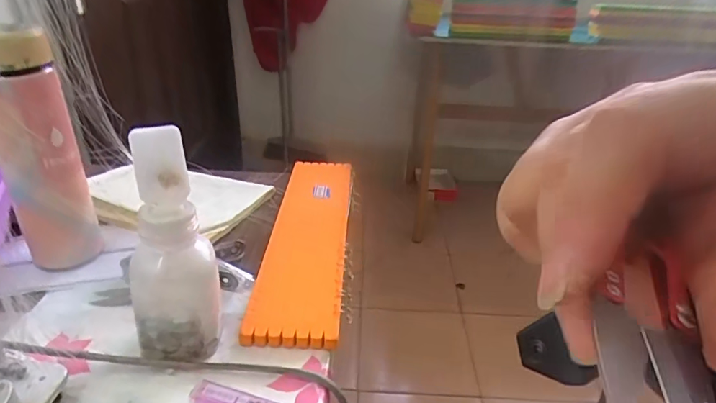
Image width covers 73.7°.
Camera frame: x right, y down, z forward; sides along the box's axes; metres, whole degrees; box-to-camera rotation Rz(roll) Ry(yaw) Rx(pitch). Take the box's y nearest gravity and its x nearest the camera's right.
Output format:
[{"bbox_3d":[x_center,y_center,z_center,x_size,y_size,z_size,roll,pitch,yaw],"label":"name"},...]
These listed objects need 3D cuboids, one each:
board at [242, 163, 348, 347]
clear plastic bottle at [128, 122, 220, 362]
[{"bbox_3d":[-0.054,0.033,0.533,0.082,0.014,0.339,3,29,-1],"label":"board"},{"bbox_3d":[-0.137,0.039,0.346,0.066,0.172,0.055,-11,32,-24],"label":"clear plastic bottle"}]

